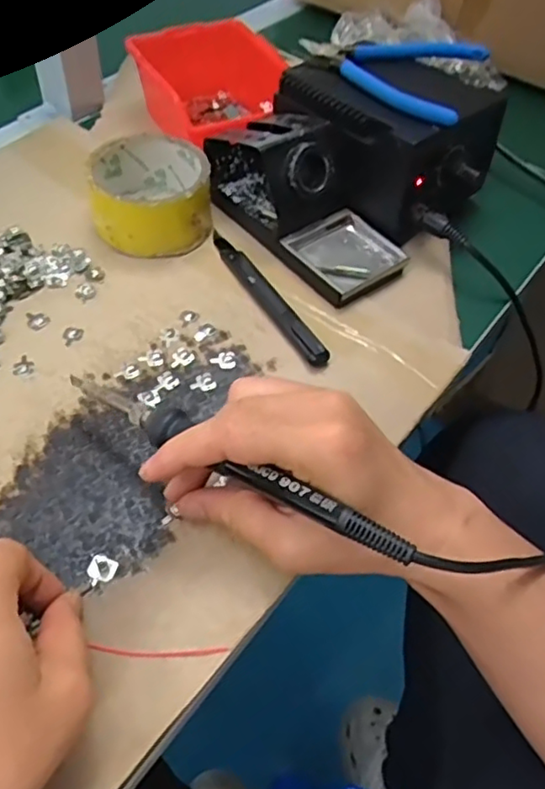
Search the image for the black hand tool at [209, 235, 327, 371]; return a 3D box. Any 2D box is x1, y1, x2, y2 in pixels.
[{"bbox_3d":[-0.006,-0.071,0.436,0.016,0.010,0.144,-23,58,-20],"label":"black hand tool"}]

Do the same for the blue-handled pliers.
[{"bbox_3d":[0.084,-0.244,0.473,0.131,0.017,0.118,20,54,11],"label":"blue-handled pliers"}]

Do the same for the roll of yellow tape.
[{"bbox_3d":[-0.087,-0.145,0.462,0.083,0.047,0.086,2,52,-3],"label":"roll of yellow tape"}]

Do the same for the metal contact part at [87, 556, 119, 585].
[{"bbox_3d":[-0.085,0.088,0.317,0.014,0.005,0.013,-21,57,-19],"label":"metal contact part"}]

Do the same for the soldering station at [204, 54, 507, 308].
[{"bbox_3d":[0.069,-0.183,0.475,0.190,0.092,0.161,-31,61,-25],"label":"soldering station"}]

